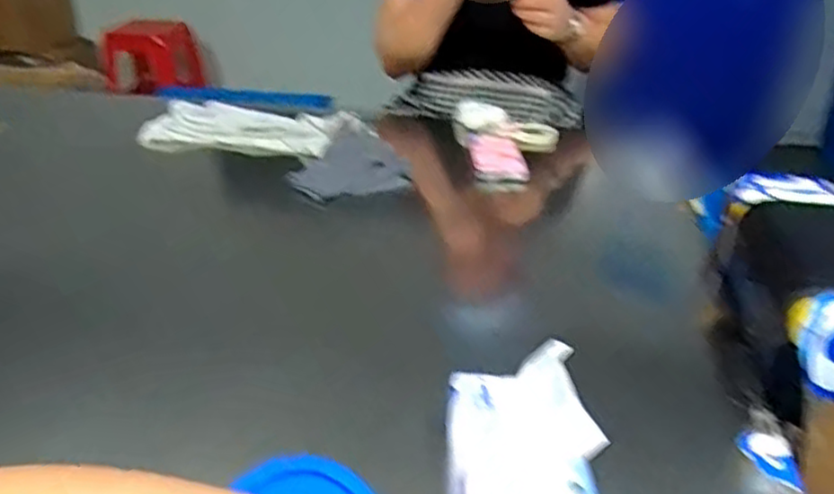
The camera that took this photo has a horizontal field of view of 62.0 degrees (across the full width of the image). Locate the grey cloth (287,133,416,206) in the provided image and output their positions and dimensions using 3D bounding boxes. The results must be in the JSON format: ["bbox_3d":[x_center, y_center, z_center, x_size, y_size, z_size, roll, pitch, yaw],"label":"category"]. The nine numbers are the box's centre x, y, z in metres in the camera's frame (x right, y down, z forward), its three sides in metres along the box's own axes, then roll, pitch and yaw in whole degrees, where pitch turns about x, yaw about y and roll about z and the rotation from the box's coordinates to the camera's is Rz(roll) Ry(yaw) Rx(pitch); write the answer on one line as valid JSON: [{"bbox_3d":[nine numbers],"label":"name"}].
[{"bbox_3d":[-0.107,-0.116,1.034,0.174,0.066,0.107,-13,32,-21],"label":"grey cloth"}]

